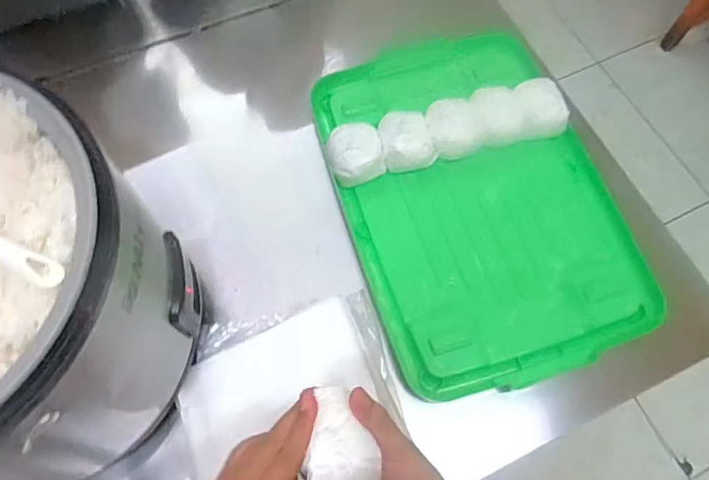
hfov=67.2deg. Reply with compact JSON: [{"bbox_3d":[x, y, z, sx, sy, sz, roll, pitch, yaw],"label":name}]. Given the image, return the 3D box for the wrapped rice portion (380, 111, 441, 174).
[{"bbox_3d":[0.073,-0.149,0.773,0.080,0.049,0.088,-14,69,-8],"label":"wrapped rice portion"}]

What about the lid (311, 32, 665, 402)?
[{"bbox_3d":[0.177,-0.076,0.771,0.372,0.039,0.537,-13,69,-7],"label":"lid"}]

